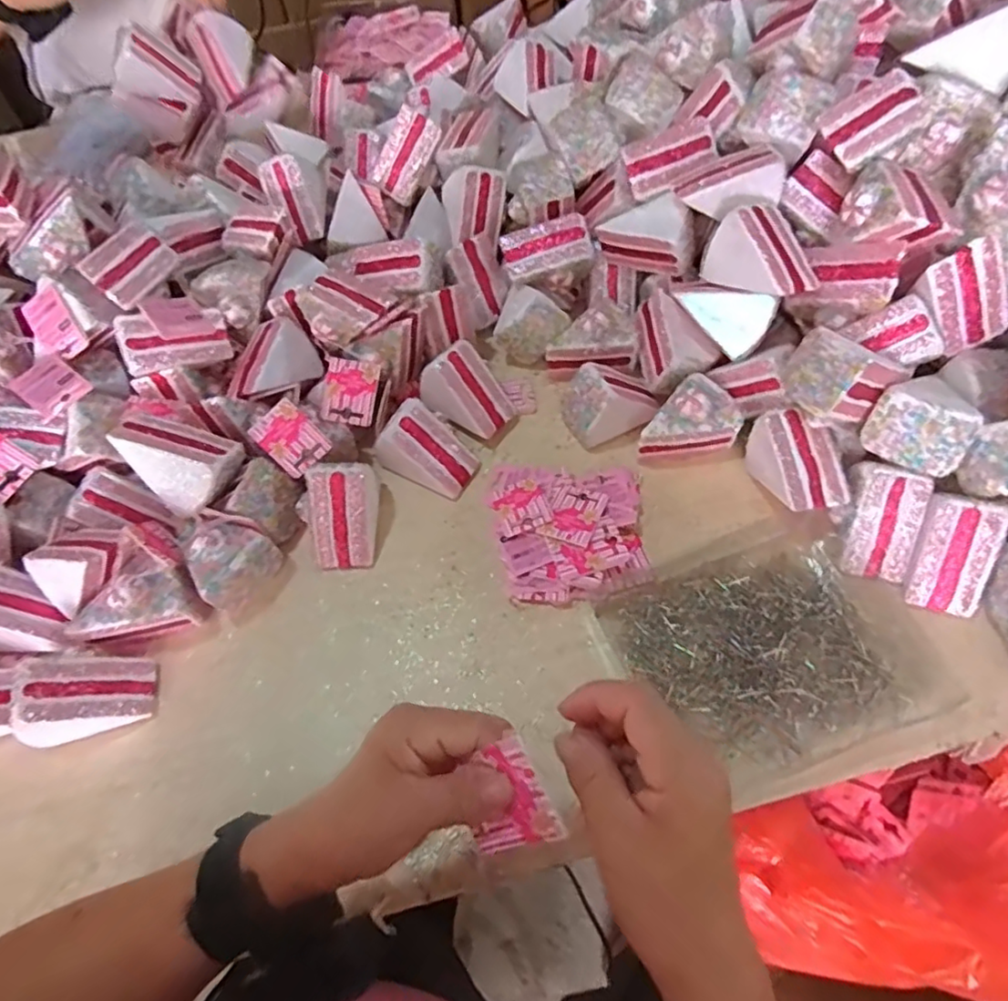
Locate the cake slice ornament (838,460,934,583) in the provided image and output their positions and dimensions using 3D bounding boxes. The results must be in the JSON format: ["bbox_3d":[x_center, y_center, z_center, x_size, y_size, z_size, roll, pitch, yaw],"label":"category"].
[{"bbox_3d":[0.305,0.015,0.499,0.052,0.049,0.089,8,104,14],"label":"cake slice ornament"}]

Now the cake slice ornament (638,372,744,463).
[{"bbox_3d":[0.170,-0.063,0.547,0.064,0.060,0.082,35,68,22],"label":"cake slice ornament"}]

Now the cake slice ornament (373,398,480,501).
[{"bbox_3d":[-0.071,-0.044,0.561,0.078,0.068,0.058,23,64,17],"label":"cake slice ornament"}]

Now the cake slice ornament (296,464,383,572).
[{"bbox_3d":[-0.141,0.012,0.527,0.063,0.064,0.078,-7,59,0],"label":"cake slice ornament"}]

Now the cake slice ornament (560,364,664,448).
[{"bbox_3d":[0.100,-0.098,0.565,0.092,0.061,0.057,-27,61,-11],"label":"cake slice ornament"}]

